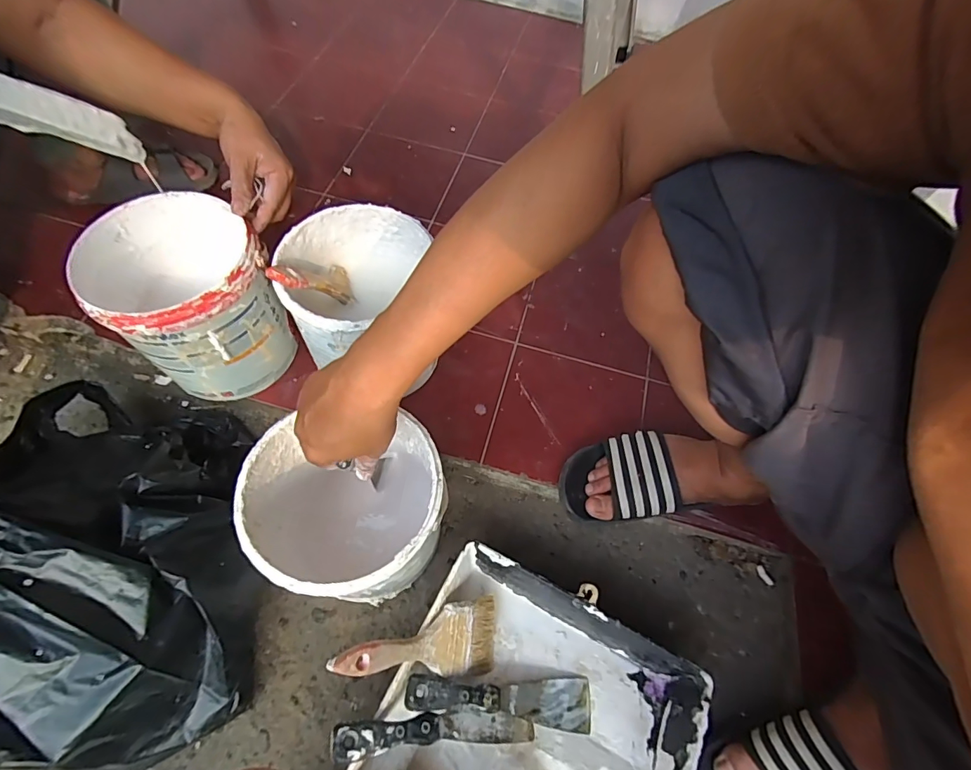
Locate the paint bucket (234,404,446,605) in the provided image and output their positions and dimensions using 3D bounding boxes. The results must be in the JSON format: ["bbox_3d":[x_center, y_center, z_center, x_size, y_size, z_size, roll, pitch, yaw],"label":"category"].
[{"bbox_3d":[-0.142,0.141,0.491,0.196,0.187,0.161,-4,62,-5],"label":"paint bucket"}]

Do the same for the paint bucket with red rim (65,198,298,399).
[{"bbox_3d":[-0.348,-0.101,0.559,0.176,0.178,0.167,2,61,-4],"label":"paint bucket with red rim"}]

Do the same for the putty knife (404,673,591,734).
[{"bbox_3d":[0.019,0.326,0.473,0.205,0.011,0.046,16,60,-17],"label":"putty knife"}]

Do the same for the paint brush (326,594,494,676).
[{"bbox_3d":[-0.060,0.260,0.455,0.192,0.025,0.070,18,52,-41],"label":"paint brush"}]

